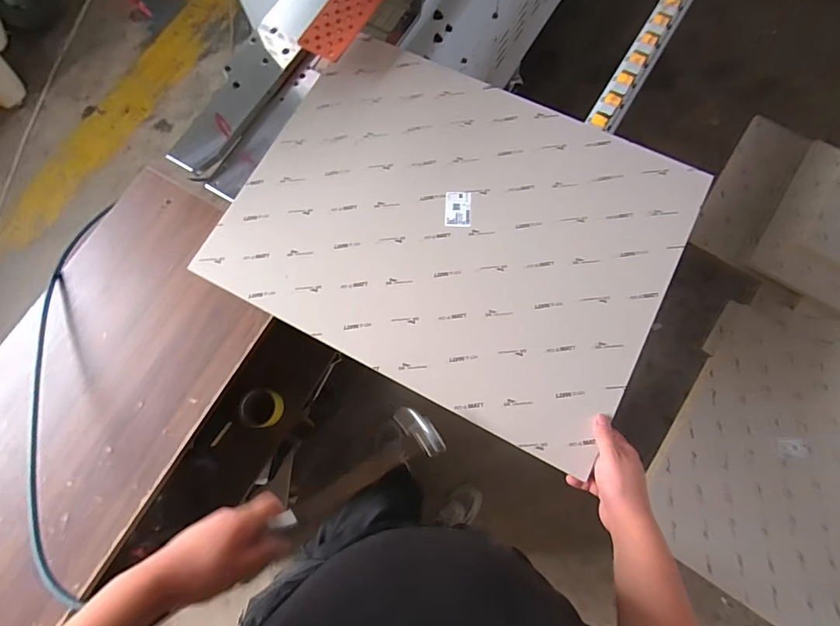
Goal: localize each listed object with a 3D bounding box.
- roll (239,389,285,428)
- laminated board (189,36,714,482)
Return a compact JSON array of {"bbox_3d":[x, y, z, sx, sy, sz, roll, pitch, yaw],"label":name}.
[{"bbox_3d":[-0.374,0.226,1.028,0.092,0.044,0.086,-1,72,2],"label":"roll"},{"bbox_3d":[0.052,-0.139,0.687,0.656,0.009,0.501,27,79,8],"label":"laminated board"}]

